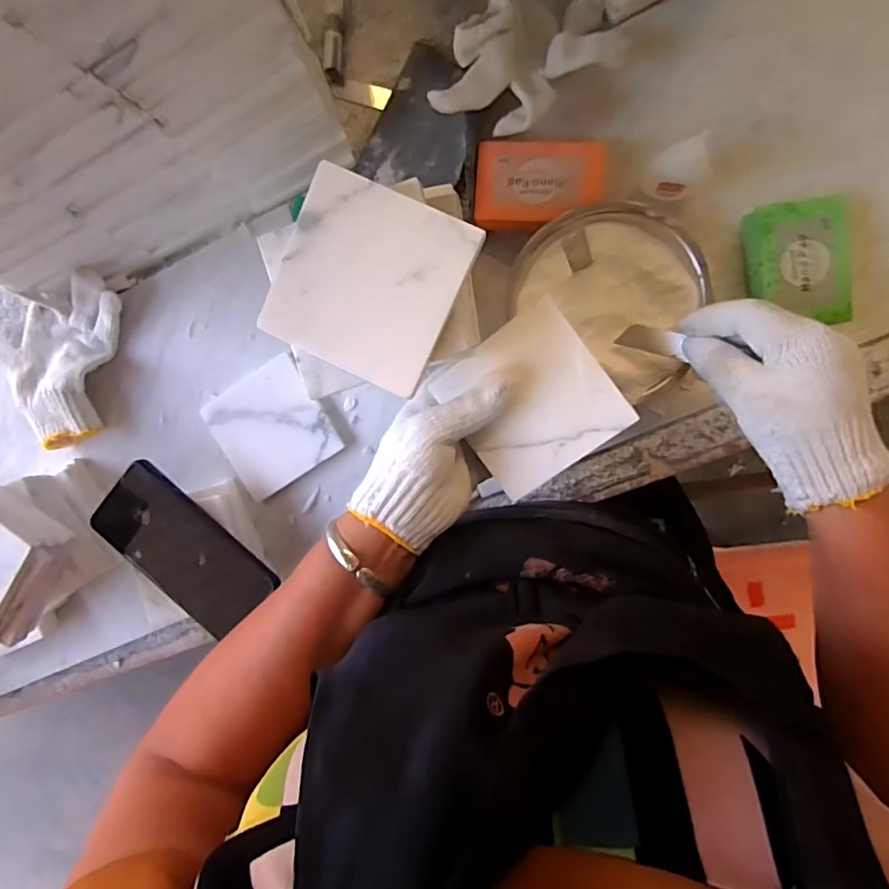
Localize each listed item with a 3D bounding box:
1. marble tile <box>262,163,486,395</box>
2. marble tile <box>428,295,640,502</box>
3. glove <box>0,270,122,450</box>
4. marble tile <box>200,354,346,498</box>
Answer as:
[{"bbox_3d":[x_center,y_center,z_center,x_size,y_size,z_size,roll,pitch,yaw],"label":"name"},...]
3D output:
[{"bbox_3d":[-0.043,-0.091,0.311,0.100,0.012,0.100,25,97,3],"label":"marble tile"},{"bbox_3d":[0.057,-0.027,0.363,0.100,0.005,0.098,-37,91,20],"label":"marble tile"},{"bbox_3d":[-0.351,-0.072,0.504,0.144,0.032,0.128,-23,93,7],"label":"glove"},{"bbox_3d":[-0.158,-0.015,0.497,0.100,0.010,0.102,-32,92,8],"label":"marble tile"}]

